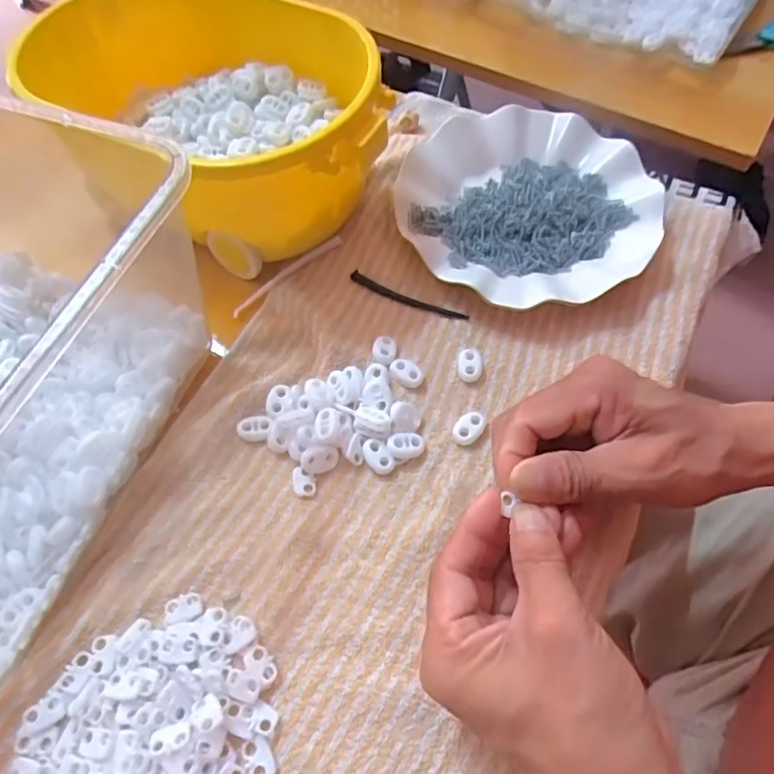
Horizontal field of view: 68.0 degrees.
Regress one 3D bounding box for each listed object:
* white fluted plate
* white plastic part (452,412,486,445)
[{"bbox_3d":[0.100,-0.134,0.414,0.180,0.023,0.176,-1,61,1],"label":"white fluted plate"},{"bbox_3d":[0.049,0.025,0.341,0.015,0.009,0.020,36,67,19],"label":"white plastic part"}]

